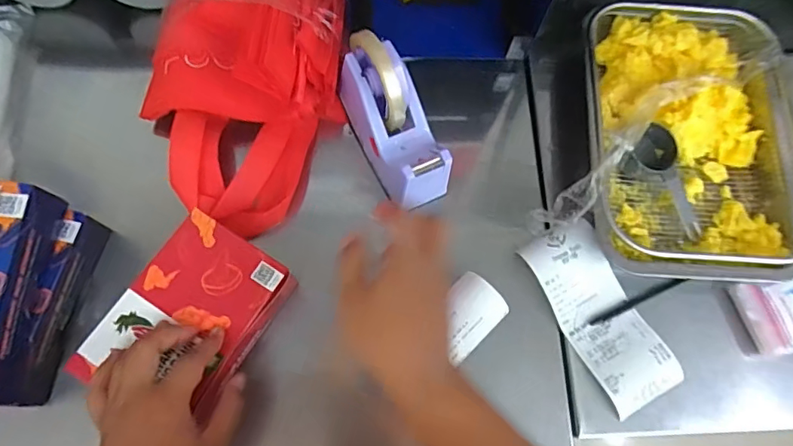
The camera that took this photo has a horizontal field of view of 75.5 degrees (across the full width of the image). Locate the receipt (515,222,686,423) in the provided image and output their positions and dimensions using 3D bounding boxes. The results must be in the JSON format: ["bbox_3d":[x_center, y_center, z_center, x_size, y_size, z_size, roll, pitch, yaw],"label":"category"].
[{"bbox_3d":[0.203,0.090,0.513,0.078,0.023,0.184,-29,76,-8],"label":"receipt"}]

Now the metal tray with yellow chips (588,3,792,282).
[{"bbox_3d":[0.308,-0.094,0.544,0.219,0.062,0.303,6,74,1],"label":"metal tray with yellow chips"}]

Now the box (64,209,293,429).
[{"bbox_3d":[-0.184,0.088,0.464,0.118,0.051,0.167,32,76,8],"label":"box"}]

